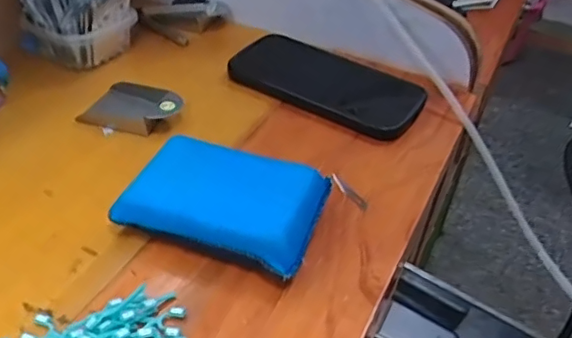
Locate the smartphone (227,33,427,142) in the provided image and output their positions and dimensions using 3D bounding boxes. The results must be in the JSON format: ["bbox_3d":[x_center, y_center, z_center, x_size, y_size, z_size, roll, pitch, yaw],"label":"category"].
[{"bbox_3d":[0.033,-0.073,0.484,0.161,0.015,0.081,24,43,22],"label":"smartphone"}]

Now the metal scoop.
[{"bbox_3d":[-0.115,-0.049,0.440,0.072,0.019,0.048,14,40,11],"label":"metal scoop"}]

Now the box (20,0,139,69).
[{"bbox_3d":[-0.177,-0.137,0.490,0.066,0.083,0.073,22,42,19],"label":"box"}]

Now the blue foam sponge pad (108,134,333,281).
[{"bbox_3d":[-0.036,0.022,0.355,0.111,0.030,0.074,14,40,11],"label":"blue foam sponge pad"}]

